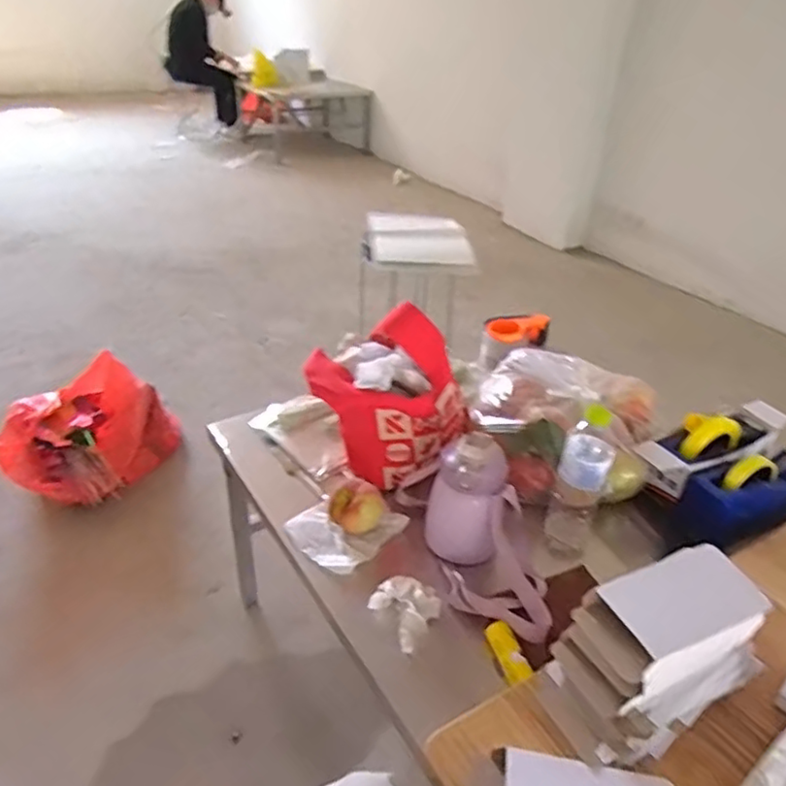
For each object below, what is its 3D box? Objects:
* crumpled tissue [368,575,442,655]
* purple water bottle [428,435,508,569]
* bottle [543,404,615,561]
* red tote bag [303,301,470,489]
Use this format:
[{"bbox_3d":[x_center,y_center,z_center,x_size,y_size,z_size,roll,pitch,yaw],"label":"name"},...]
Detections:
[{"bbox_3d":[0.019,0.274,0.816,0.084,0.031,0.083,-26,41,-37],"label":"crumpled tissue"},{"bbox_3d":[0.107,0.155,0.883,0.112,0.186,0.089,6,32,6],"label":"purple water bottle"},{"bbox_3d":[0.263,0.126,0.895,0.065,0.227,0.064,14,34,19],"label":"bottle"},{"bbox_3d":[-0.014,0.012,1.007,0.228,0.241,0.139,16,34,21],"label":"red tote bag"}]

